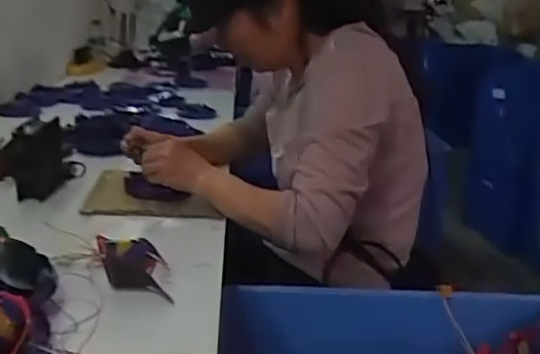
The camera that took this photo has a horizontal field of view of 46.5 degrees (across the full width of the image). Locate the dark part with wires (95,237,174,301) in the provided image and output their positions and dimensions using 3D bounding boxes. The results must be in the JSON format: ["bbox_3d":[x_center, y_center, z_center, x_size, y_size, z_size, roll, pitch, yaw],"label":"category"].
[{"bbox_3d":[-0.163,0.112,0.752,0.086,0.066,0.038,2,17,-6],"label":"dark part with wires"}]

